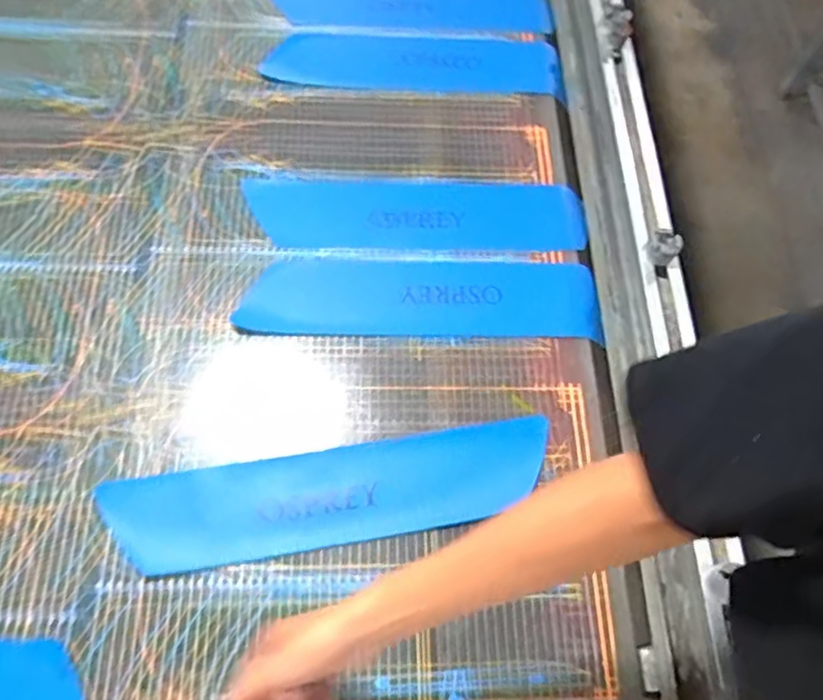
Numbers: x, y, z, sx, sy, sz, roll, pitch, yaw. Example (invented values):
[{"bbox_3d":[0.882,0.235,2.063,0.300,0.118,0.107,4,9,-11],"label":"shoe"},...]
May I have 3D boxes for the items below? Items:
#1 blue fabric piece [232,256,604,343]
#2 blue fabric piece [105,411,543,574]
[{"bbox_3d":[0.022,-0.068,0.784,0.444,0.014,0.104,2,63,-7],"label":"blue fabric piece"},{"bbox_3d":[-0.080,0.154,0.672,0.467,0.010,0.106,-9,68,-6],"label":"blue fabric piece"}]

